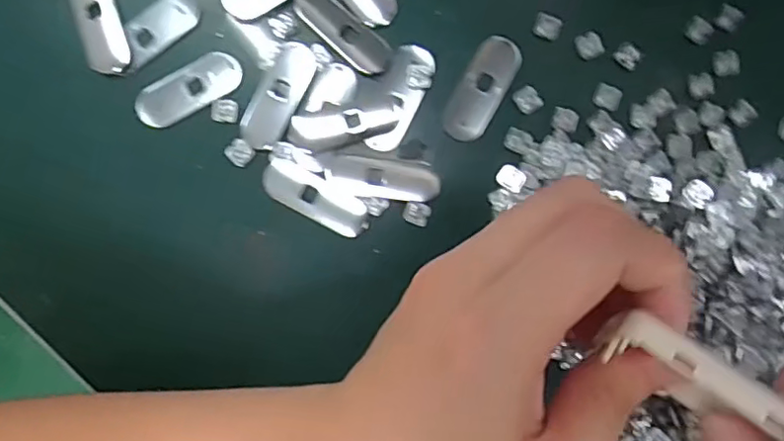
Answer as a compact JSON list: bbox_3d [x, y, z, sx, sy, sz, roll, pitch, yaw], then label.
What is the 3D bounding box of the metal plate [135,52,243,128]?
[{"bbox_3d":[-0.094,-0.060,0.277,0.050,0.004,0.020,-30,89,0],"label":"metal plate"}]

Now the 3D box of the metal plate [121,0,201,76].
[{"bbox_3d":[-0.110,-0.089,0.280,0.045,0.004,0.019,-38,89,0],"label":"metal plate"}]

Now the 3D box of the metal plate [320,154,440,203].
[{"bbox_3d":[-0.006,-0.019,0.275,0.053,0.004,0.017,10,89,1],"label":"metal plate"}]

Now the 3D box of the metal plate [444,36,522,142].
[{"bbox_3d":[0.042,-0.060,0.274,0.020,0.004,0.050,28,89,1],"label":"metal plate"}]

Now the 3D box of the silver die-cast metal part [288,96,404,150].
[{"bbox_3d":[-0.021,-0.044,0.274,0.053,0.004,0.016,-11,89,0],"label":"silver die-cast metal part"}]

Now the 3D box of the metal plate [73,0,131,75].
[{"bbox_3d":[-0.137,-0.094,0.277,0.019,0.004,0.054,-15,89,0],"label":"metal plate"}]

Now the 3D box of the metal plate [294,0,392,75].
[{"bbox_3d":[-0.022,-0.087,0.276,0.050,0.004,0.018,40,90,1],"label":"metal plate"}]

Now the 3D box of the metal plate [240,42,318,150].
[{"bbox_3d":[-0.052,-0.058,0.277,0.020,0.004,0.050,30,89,1],"label":"metal plate"}]

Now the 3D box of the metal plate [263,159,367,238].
[{"bbox_3d":[-0.036,-0.010,0.276,0.050,0.004,0.018,27,89,1],"label":"metal plate"}]

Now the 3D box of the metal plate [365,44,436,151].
[{"bbox_3d":[0.004,-0.056,0.274,0.019,0.004,0.050,23,89,1],"label":"metal plate"}]

